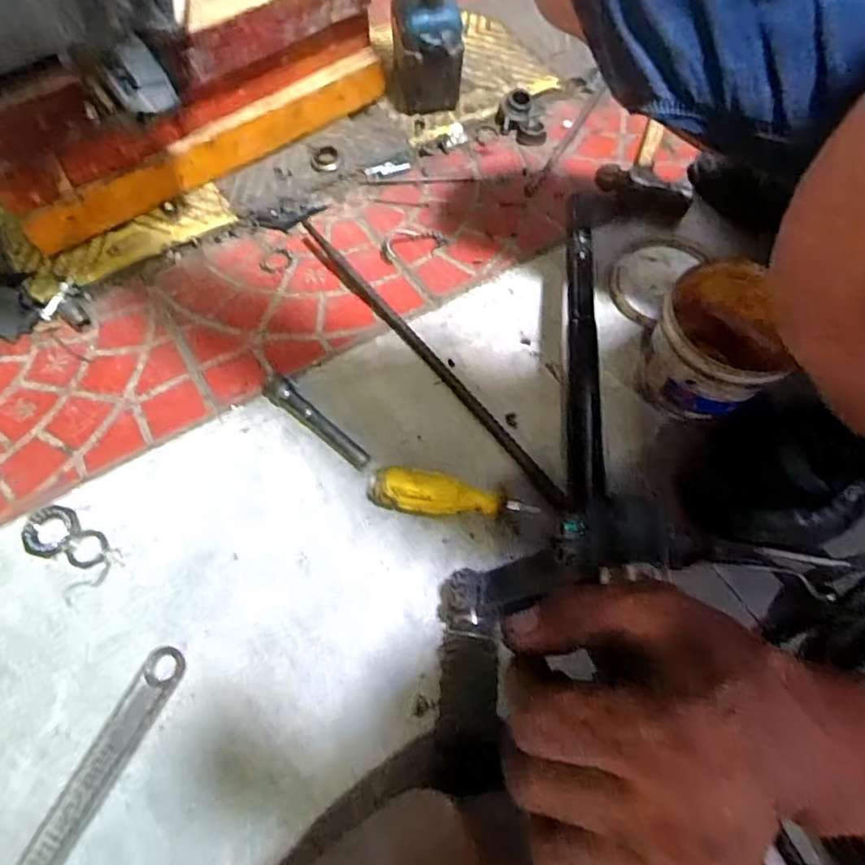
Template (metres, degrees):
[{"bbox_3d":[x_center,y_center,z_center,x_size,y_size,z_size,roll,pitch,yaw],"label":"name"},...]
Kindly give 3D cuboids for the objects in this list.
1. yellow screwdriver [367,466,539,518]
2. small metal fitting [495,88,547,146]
[{"bbox_3d":[0.015,0.055,0.491,0.142,0.030,0.035,9,65,4],"label":"yellow screwdriver"},{"bbox_3d":[0.118,-0.416,0.741,0.060,0.033,0.070,-6,65,-3],"label":"small metal fitting"}]

